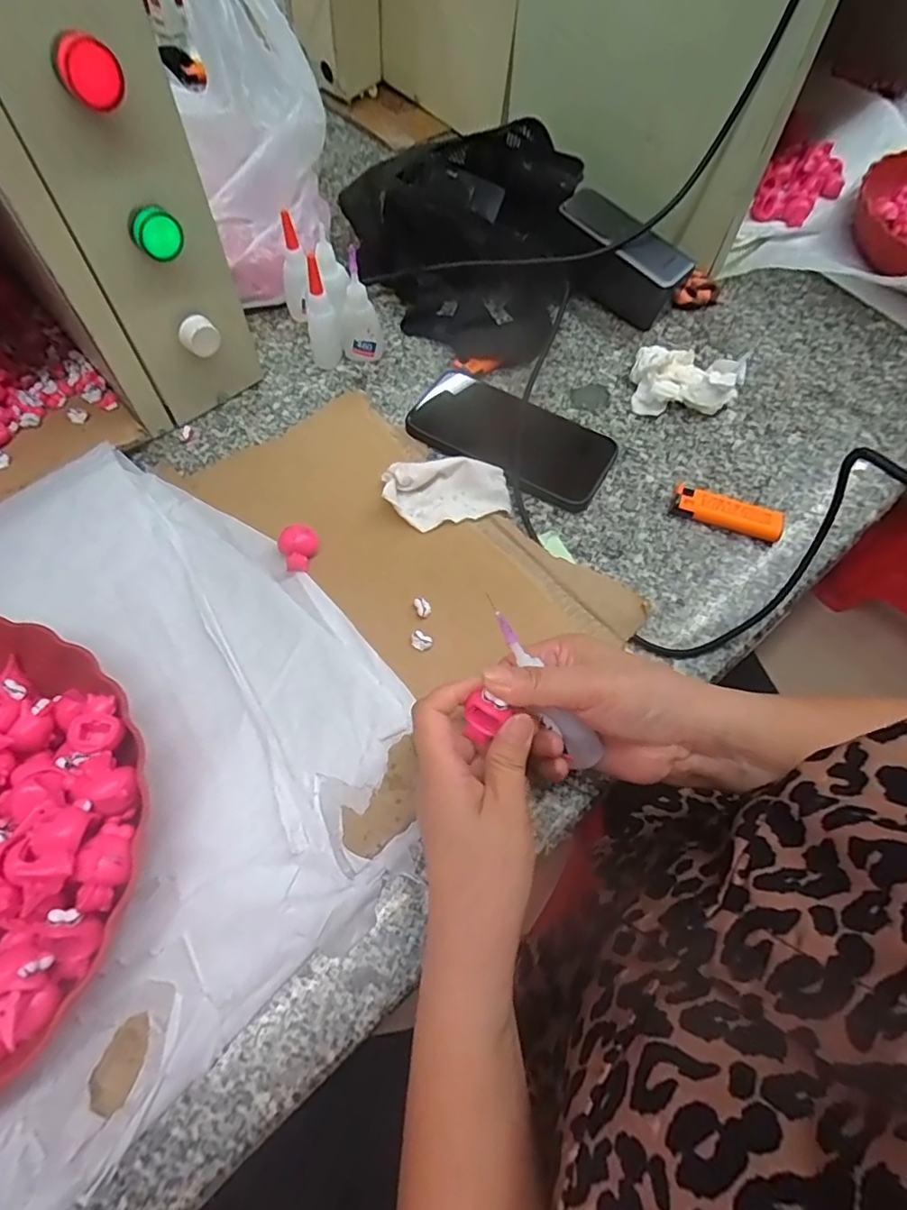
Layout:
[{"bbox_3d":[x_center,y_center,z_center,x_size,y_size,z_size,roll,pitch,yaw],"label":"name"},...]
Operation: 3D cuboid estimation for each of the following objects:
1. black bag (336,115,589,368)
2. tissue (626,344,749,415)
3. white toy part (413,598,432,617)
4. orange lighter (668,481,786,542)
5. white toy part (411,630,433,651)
[{"bbox_3d":[0.007,-0.351,0.529,0.220,0.092,0.237,16,62,5],"label":"black bag"},{"bbox_3d":[0.200,-0.194,0.488,0.087,0.034,0.065,12,62,3],"label":"tissue"},{"bbox_3d":[-0.021,0.001,0.377,0.010,0.006,0.014,-24,66,-15],"label":"white toy part"},{"bbox_3d":[0.211,-0.073,0.436,0.082,0.014,0.030,19,62,6],"label":"orange lighter"},{"bbox_3d":[-0.021,0.023,0.365,0.015,0.005,0.012,31,64,12],"label":"white toy part"}]

